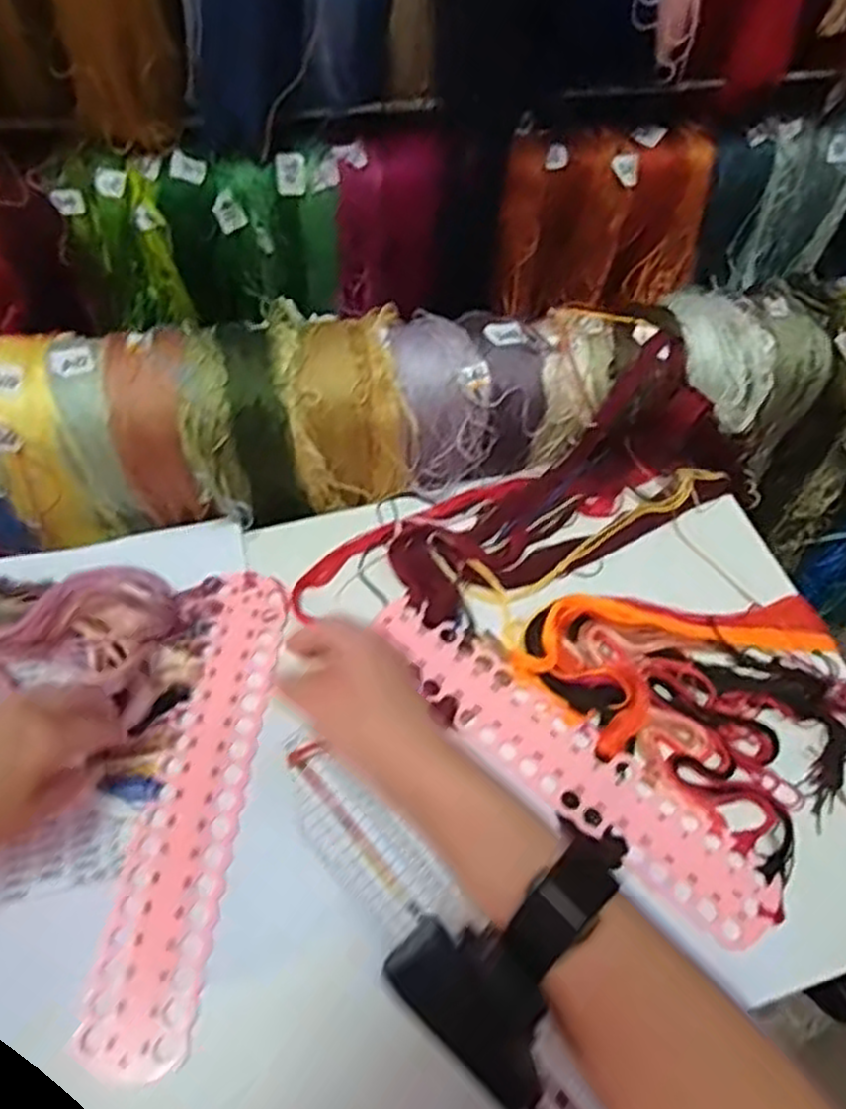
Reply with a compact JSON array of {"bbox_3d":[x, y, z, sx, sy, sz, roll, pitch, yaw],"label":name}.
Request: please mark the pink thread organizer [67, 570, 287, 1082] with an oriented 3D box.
[{"bbox_3d":[-0.134,0.143,0.458,0.057,0.009,0.286,8,59,1],"label":"pink thread organizer"}]

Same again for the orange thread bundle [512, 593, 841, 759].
[{"bbox_3d":[0.172,0.055,0.520,0.215,0.025,0.103,-21,62,-15],"label":"orange thread bundle"}]

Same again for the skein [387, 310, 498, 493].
[{"bbox_3d":[0.007,-0.119,0.583,0.063,0.093,0.104,-16,61,-13],"label":"skein"}]

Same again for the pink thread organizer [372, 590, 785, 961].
[{"bbox_3d":[0.083,0.129,0.481,0.292,0.006,0.055,38,69,19],"label":"pink thread organizer"}]

